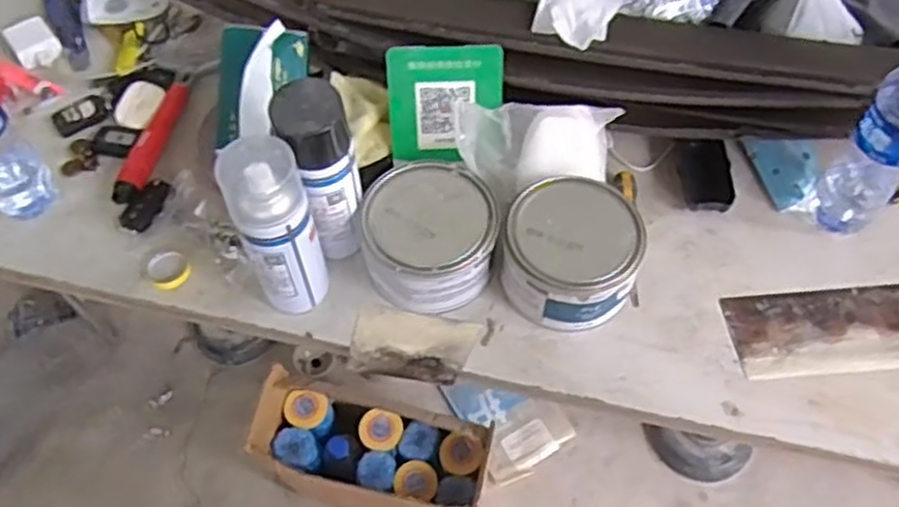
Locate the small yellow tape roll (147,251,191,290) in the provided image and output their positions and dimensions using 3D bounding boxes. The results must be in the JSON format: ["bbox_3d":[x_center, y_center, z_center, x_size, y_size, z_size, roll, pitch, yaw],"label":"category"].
[{"bbox_3d":[-0.284,0.016,0.771,0.038,0.013,0.038,0,59,0],"label":"small yellow tape roll"}]

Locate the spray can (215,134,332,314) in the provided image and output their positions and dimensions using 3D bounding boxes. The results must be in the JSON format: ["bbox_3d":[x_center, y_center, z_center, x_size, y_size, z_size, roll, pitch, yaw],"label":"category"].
[{"bbox_3d":[-0.151,-0.019,0.681,0.067,0.186,0.071,0,59,0],"label":"spray can"}]

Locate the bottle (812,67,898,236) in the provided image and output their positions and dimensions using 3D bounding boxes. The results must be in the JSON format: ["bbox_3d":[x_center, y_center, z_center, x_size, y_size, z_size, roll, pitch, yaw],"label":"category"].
[{"bbox_3d":[0.413,-0.105,0.714,0.066,0.215,0.067,-40,67,-21],"label":"bottle"}]

